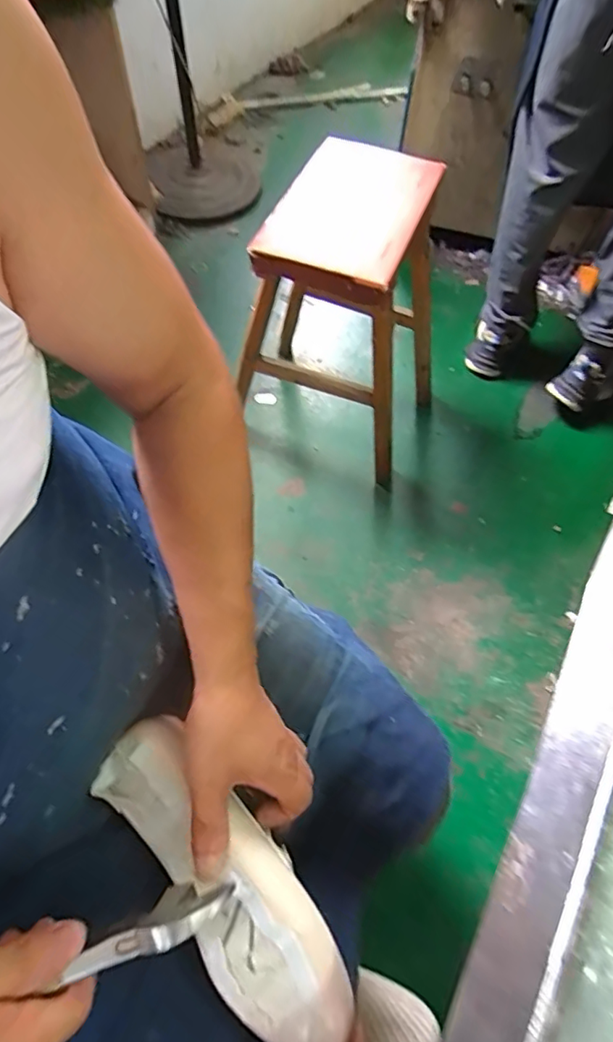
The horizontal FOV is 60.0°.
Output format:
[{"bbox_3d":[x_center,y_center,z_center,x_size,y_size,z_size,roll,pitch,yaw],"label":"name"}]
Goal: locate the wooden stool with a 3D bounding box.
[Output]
[{"bbox_3d":[0.088,-0.389,1.078,0.369,0.499,0.382,14,61,6],"label":"wooden stool"}]

